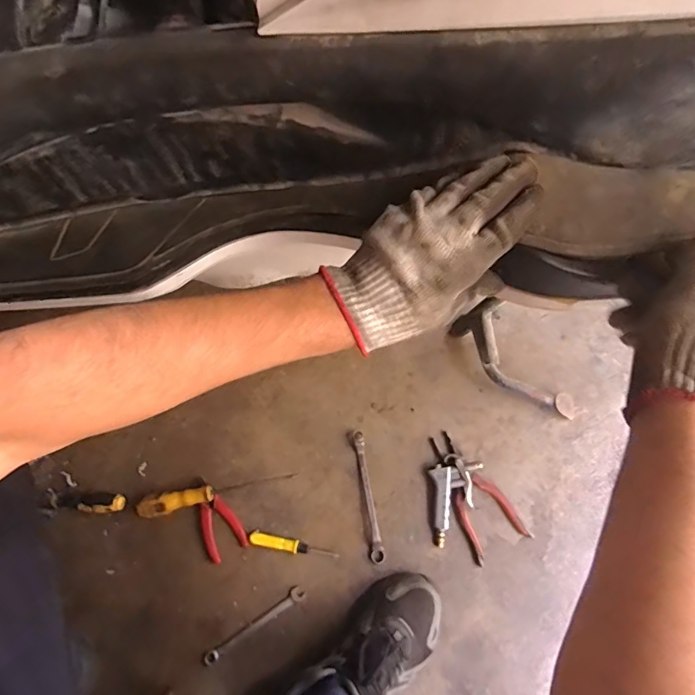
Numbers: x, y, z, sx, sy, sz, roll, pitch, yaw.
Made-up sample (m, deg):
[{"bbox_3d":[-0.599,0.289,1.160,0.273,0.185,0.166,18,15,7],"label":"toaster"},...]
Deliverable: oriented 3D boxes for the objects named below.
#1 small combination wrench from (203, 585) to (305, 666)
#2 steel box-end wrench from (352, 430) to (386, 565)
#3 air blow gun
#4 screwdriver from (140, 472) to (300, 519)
[{"bbox_3d":[-0.135,0.403,0.665,0.161,0.012,0.019,-33,71,-11],"label":"small combination wrench"},{"bbox_3d":[0.032,0.229,0.719,0.021,0.007,0.198,-9,68,-1],"label":"steel box-end wrench"},{"bbox_3d":[0.154,0.231,0.697,0.068,0.028,0.129,16,70,8],"label":"air blow gun"},{"bbox_3d":[-0.201,0.227,0.715,0.240,0.029,0.029,-11,69,-2],"label":"screwdriver"}]

